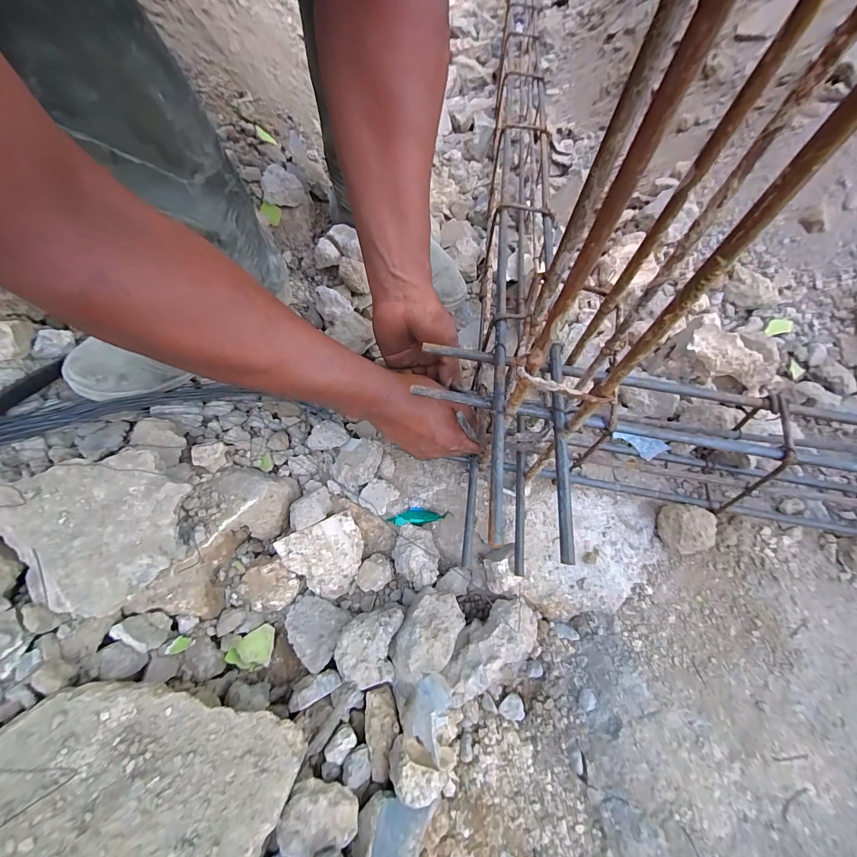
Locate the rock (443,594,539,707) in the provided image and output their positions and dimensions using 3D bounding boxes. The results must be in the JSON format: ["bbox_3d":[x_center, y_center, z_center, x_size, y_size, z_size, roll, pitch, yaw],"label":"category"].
[{"bbox_3d":[0.055,0.199,0.337,0.105,0.053,0.045,-32,67,-17],"label":"rock"}]

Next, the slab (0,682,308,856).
[{"bbox_3d":[-0.199,0.248,0.235,0.189,0.035,0.130,19,47,1],"label":"slab"}]

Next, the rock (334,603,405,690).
[{"bbox_3d":[-0.055,0.197,0.335,0.052,0.034,0.064,7,60,3],"label":"rock"}]

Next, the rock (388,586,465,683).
[{"bbox_3d":[-0.002,0.186,0.328,0.049,0.039,0.078,28,63,14],"label":"rock"}]

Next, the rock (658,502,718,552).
[{"bbox_3d":[0.283,0.108,0.399,0.049,0.038,0.050,1,60,-1],"label":"rock"}]

